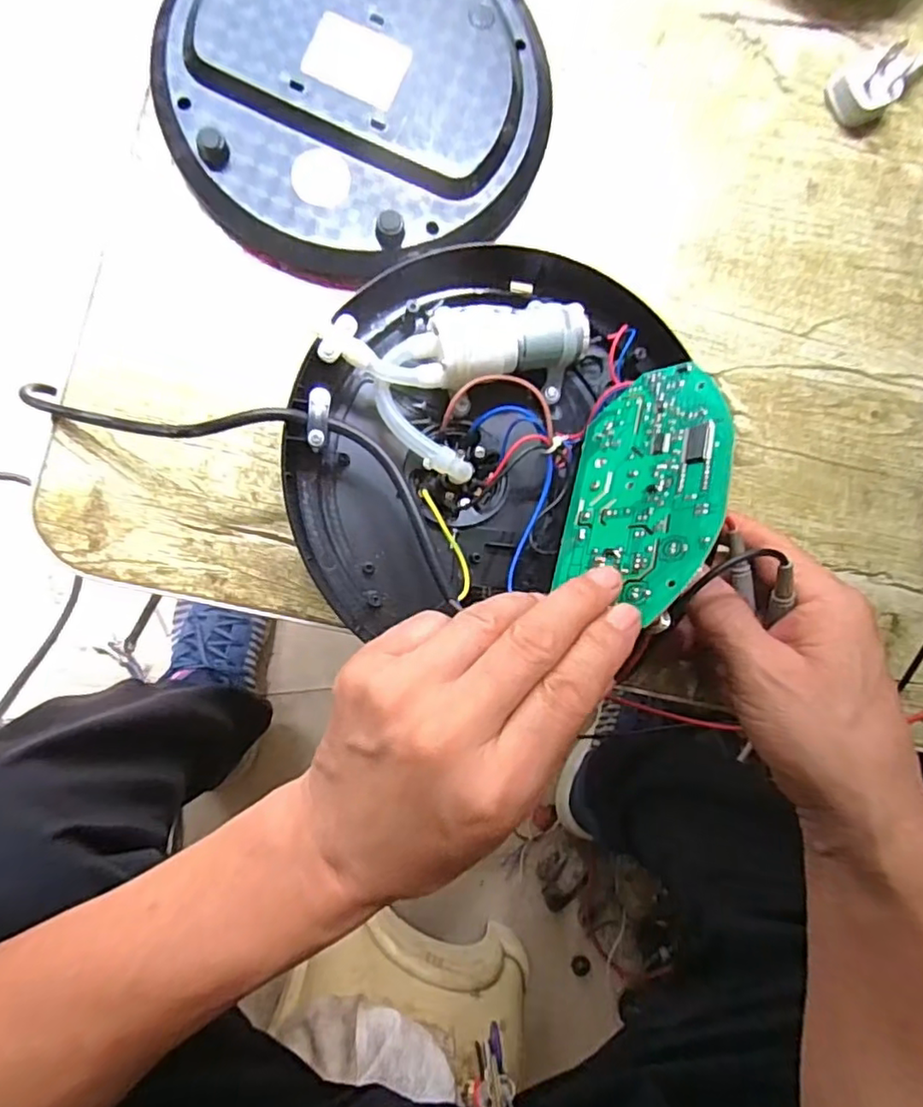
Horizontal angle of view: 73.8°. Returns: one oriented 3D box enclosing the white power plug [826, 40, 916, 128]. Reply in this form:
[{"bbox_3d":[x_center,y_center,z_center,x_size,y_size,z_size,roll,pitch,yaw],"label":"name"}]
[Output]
[{"bbox_3d":[0.250,-0.286,0.374,0.040,0.022,0.032,-38,94,-6],"label":"white power plug"}]

